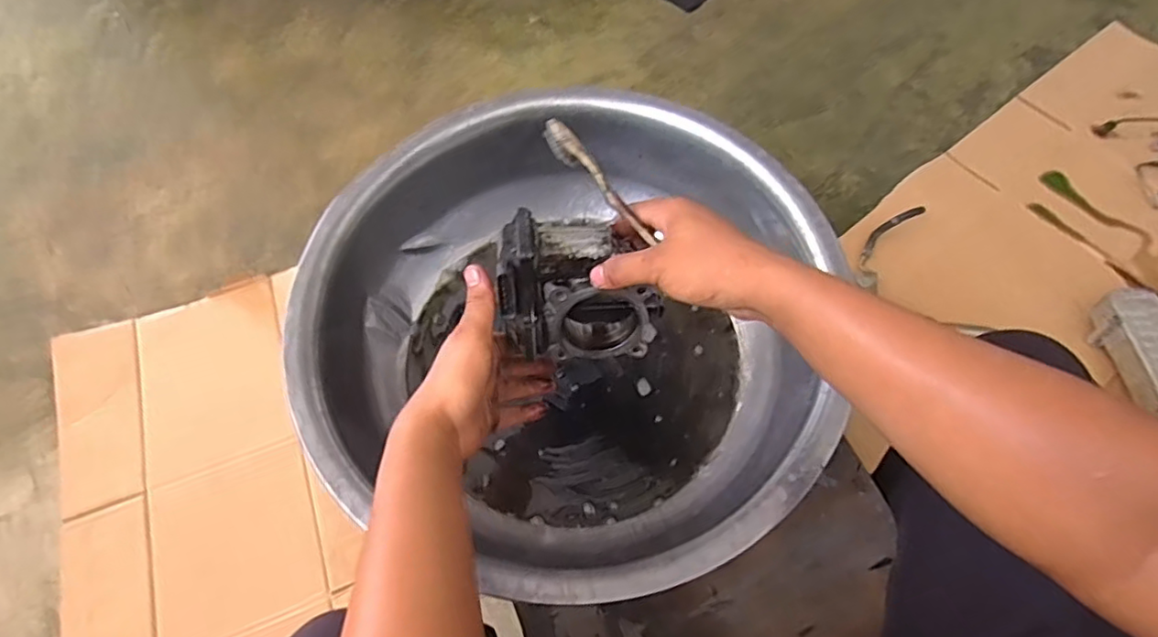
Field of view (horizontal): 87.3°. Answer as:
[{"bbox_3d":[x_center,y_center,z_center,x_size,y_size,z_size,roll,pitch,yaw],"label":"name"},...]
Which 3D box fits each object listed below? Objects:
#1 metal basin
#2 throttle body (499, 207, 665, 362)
[{"bbox_3d":[-0.006,0.010,0.617,0.494,0.151,0.490,0,65,-1],"label":"metal basin"},{"bbox_3d":[0.000,-0.024,0.502,0.135,0.123,0.080,2,32,-5],"label":"throttle body"}]

